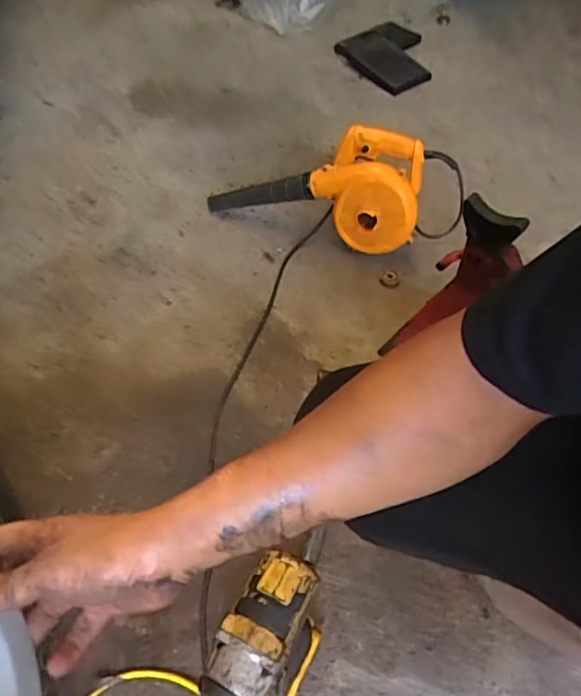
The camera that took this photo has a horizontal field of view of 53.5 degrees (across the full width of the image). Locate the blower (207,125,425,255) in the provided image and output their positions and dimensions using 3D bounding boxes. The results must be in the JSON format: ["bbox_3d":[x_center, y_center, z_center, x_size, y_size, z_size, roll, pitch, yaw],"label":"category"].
[{"bbox_3d":[0.054,-0.306,1.053,0.382,0.156,0.168,23,57,15],"label":"blower"}]

